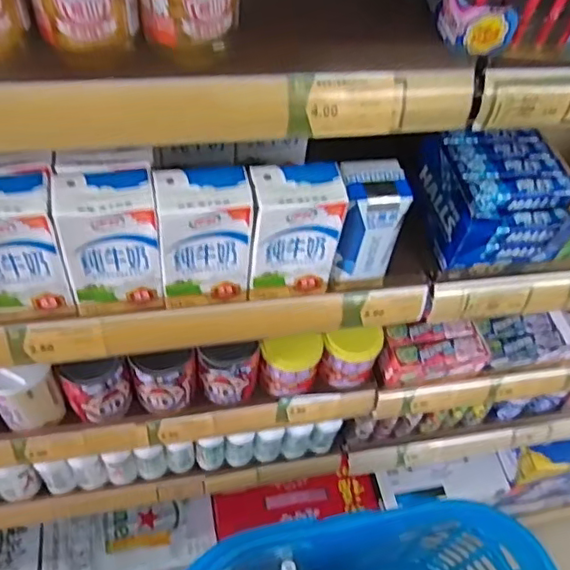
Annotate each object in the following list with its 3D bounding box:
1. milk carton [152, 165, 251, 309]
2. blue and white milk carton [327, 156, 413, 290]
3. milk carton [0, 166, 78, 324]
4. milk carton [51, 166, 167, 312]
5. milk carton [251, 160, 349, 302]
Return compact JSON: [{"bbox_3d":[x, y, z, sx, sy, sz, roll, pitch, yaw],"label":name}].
[{"bbox_3d":[-0.059,-0.035,0.435,0.067,0.106,0.043,-4,53,-8],"label":"milk carton"},{"bbox_3d":[0.064,-0.046,0.465,0.051,0.100,0.049,-2,53,-8],"label":"blue and white milk carton"},{"bbox_3d":[-0.190,-0.025,0.418,0.065,0.105,0.050,-4,53,-9],"label":"milk carton"},{"bbox_3d":[-0.125,-0.031,0.427,0.067,0.100,0.049,-6,54,-11],"label":"milk carton"},{"bbox_3d":[0.007,-0.041,0.448,0.067,0.104,0.042,-4,53,-9],"label":"milk carton"}]

